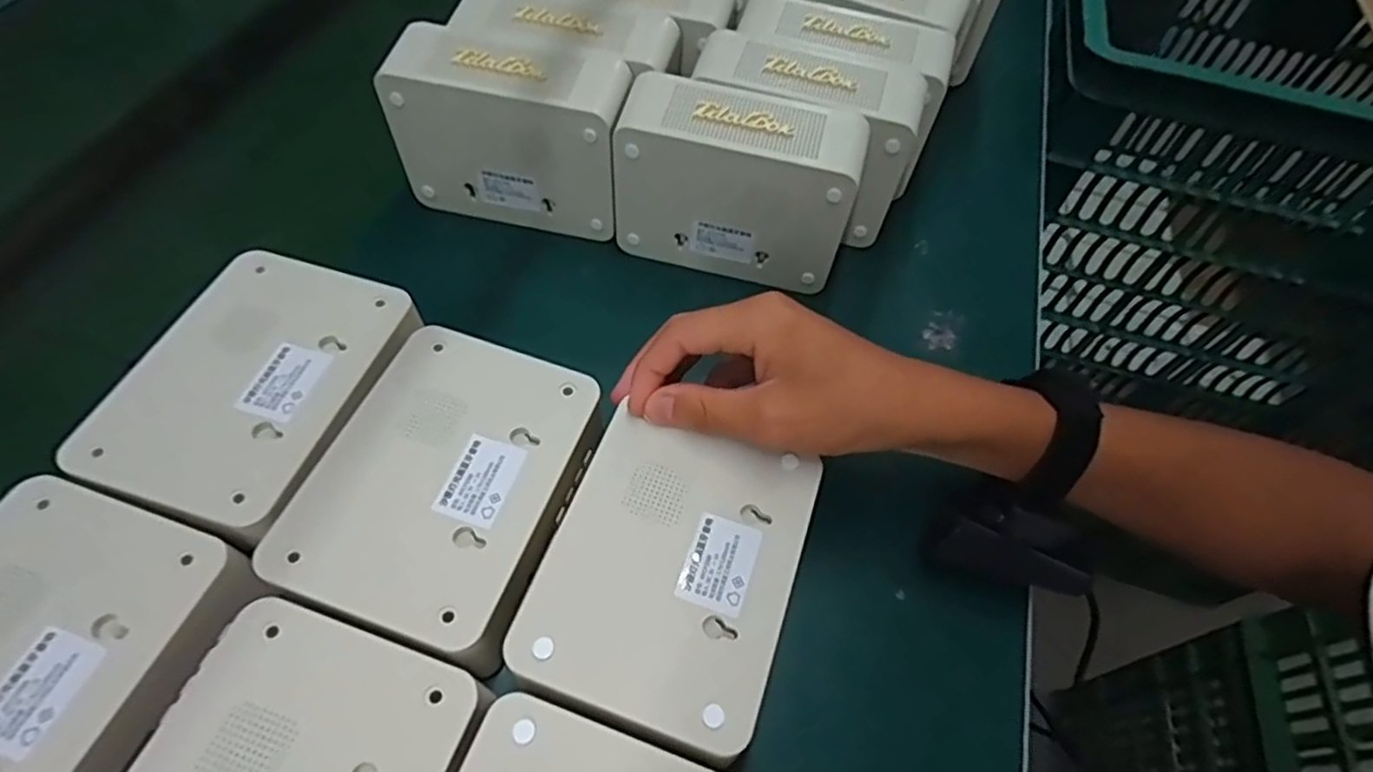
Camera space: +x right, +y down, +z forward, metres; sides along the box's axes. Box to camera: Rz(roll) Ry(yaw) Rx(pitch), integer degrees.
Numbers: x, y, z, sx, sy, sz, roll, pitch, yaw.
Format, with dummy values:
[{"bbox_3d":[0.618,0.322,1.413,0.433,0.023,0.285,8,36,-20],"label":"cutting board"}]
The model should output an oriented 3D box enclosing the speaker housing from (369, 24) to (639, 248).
[{"bbox_3d":[-0.110,-0.156,0.444,0.141,0.120,0.057,11,56,3],"label":"speaker housing"}]

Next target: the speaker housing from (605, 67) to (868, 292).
[{"bbox_3d":[0.029,-0.121,0.425,0.141,0.107,0.053,14,57,5],"label":"speaker housing"}]

